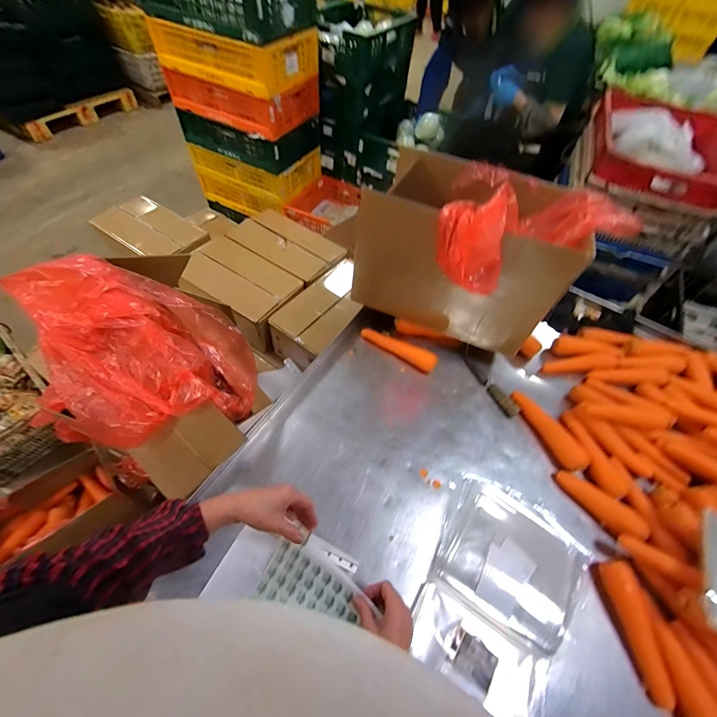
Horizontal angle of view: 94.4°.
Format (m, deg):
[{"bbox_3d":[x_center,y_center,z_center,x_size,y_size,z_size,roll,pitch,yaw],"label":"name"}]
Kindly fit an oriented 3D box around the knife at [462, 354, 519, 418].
[{"bbox_3d":[0.323,0.063,0.823,0.022,0.030,0.186,-24,62,-19],"label":"knife"}]

